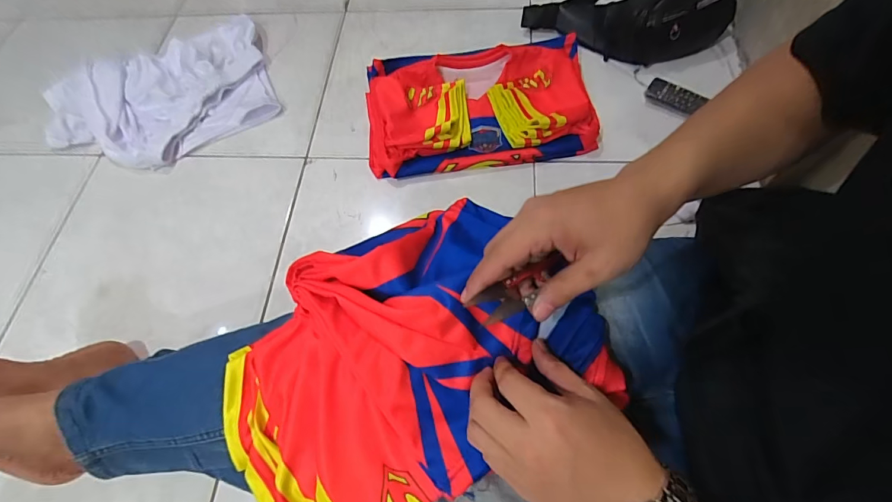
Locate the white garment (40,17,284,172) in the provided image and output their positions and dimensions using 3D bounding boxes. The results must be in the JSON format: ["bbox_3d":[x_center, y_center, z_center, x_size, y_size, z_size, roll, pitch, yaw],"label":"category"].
[{"bbox_3d":[-0.551,-0.297,0.791,0.424,0.043,0.291,-26,67,-9],"label":"white garment"}]

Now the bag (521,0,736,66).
[{"bbox_3d":[0.386,-0.540,0.803,0.354,0.108,0.359,27,70,15],"label":"bag"}]

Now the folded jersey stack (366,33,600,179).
[{"bbox_3d":[0.053,-0.265,0.732,0.389,0.054,0.249,-6,65,0],"label":"folded jersey stack"}]

